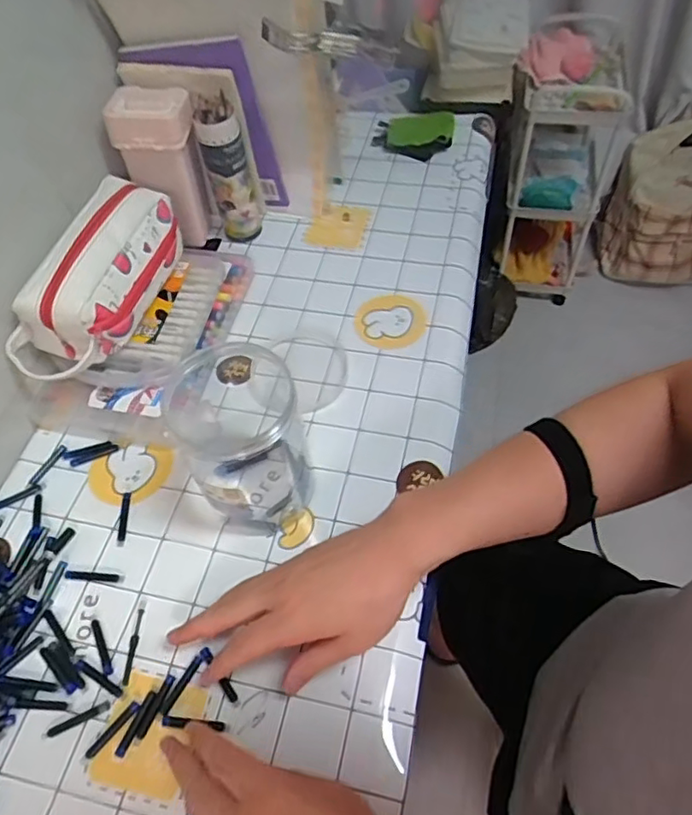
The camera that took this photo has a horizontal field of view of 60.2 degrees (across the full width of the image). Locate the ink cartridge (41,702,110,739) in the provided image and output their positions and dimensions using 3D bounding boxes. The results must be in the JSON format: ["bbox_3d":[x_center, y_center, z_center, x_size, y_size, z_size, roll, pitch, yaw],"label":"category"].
[{"bbox_3d":[-0.203,0.235,0.448,0.050,0.004,0.007,-22,57,-12],"label":"ink cartridge"}]

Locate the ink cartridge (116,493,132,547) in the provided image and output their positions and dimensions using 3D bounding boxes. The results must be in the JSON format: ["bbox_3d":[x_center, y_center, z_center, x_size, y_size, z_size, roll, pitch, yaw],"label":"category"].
[{"bbox_3d":[-0.202,0.101,0.541,0.007,0.008,0.052,-4,55,0],"label":"ink cartridge"}]

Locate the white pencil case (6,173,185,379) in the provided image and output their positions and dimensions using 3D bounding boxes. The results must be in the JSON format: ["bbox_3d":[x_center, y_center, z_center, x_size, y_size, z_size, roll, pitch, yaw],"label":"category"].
[{"bbox_3d":[-0.247,-0.130,0.588,0.108,0.089,0.209,9,57,11],"label":"white pencil case"}]

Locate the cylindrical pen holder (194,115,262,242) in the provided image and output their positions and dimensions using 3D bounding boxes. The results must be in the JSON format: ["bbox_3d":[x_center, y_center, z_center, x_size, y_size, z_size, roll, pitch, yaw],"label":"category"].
[{"bbox_3d":[-0.133,-0.266,0.699,0.046,0.157,0.041,-9,55,-3],"label":"cylindrical pen holder"}]

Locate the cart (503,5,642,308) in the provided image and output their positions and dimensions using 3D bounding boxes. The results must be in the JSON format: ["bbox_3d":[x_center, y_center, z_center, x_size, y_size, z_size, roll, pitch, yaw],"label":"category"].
[{"bbox_3d":[0.542,-0.605,1.516,0.272,0.547,0.395,18,59,16],"label":"cart"}]

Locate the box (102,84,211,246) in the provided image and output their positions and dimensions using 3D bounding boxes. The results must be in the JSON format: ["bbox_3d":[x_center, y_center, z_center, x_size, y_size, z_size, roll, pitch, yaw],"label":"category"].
[{"bbox_3d":[-0.203,-0.271,0.690,0.083,0.168,0.066,-2,55,1],"label":"box"}]

